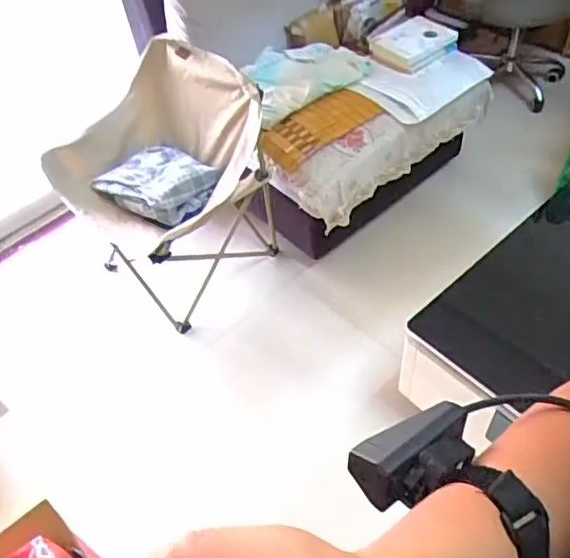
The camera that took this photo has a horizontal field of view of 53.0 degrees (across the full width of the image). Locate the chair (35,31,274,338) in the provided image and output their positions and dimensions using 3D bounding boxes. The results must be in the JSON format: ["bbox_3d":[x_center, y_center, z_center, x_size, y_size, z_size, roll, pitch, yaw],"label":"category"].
[{"bbox_3d":[-0.371,-0.291,1.784,0.551,0.610,0.556,-30,54,-17],"label":"chair"}]

